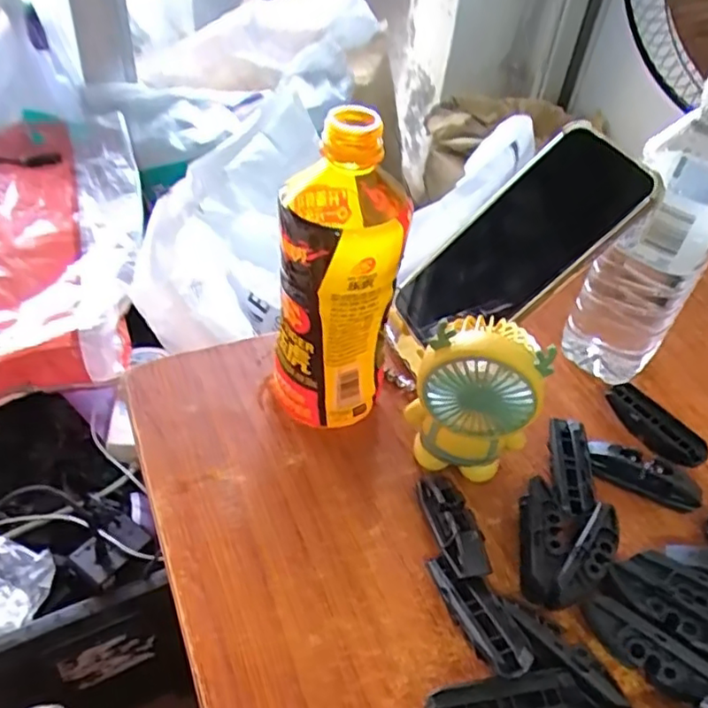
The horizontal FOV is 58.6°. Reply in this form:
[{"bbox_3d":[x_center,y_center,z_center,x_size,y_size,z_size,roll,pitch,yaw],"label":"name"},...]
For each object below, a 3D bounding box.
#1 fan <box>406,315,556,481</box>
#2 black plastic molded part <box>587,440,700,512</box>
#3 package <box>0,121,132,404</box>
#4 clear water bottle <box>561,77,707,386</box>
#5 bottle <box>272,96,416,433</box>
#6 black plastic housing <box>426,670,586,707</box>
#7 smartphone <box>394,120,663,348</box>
[{"bbox_3d":[0.067,0.030,0.363,0.064,0.110,0.035,12,43,6],"label":"fan"},{"bbox_3d":[0.180,0.076,0.394,0.069,0.019,0.024,18,44,12],"label":"black plastic molded part"},{"bbox_3d":[-0.427,-0.133,0.817,0.204,0.128,0.460,-12,46,-19],"label":"package"},{"bbox_3d":[0.194,-0.067,0.408,0.065,0.209,0.056,27,46,20],"label":"clear water bottle"},{"bbox_3d":[-0.009,-0.042,0.371,0.064,0.189,0.076,5,43,-2],"label":"bottle"},{"bbox_3d":[0.069,0.162,0.288,0.073,0.019,0.021,-3,44,-11],"label":"black plastic housing"},{"bbox_3d":[0.102,-0.069,0.401,0.014,0.166,0.084,31,21,-45],"label":"smartphone"}]

